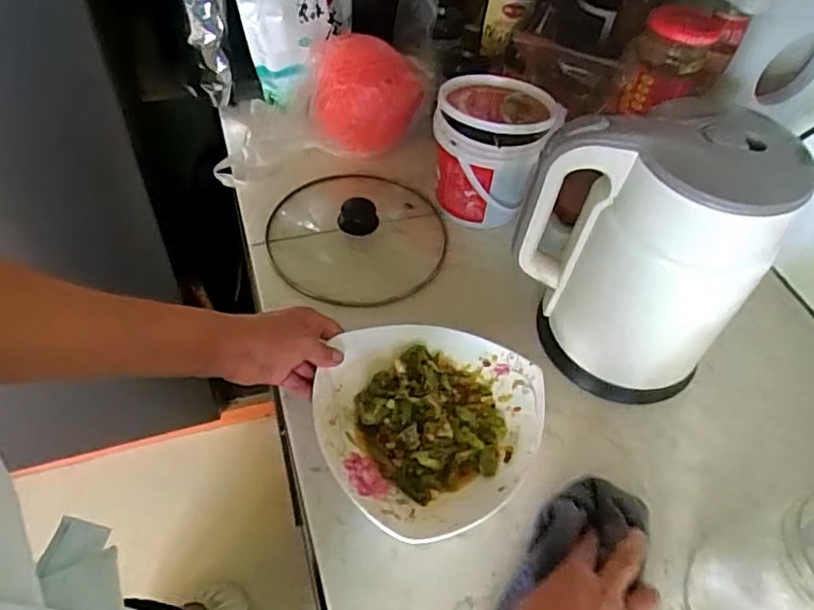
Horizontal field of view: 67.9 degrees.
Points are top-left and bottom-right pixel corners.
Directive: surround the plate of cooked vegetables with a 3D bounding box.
[{"bbox_3d":[0.014,0.101,0.515,0.183,0.026,0.190,3,51,-3],"label":"plate of cooked vegetables"}]

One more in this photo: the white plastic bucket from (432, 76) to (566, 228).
[{"bbox_3d":[0.090,-0.176,0.680,0.122,0.135,0.124,12,52,4],"label":"white plastic bucket"}]

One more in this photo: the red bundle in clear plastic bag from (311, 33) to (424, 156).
[{"bbox_3d":[-0.050,-0.250,0.728,0.123,0.109,0.084,0,52,-5],"label":"red bundle in clear plastic bag"}]

